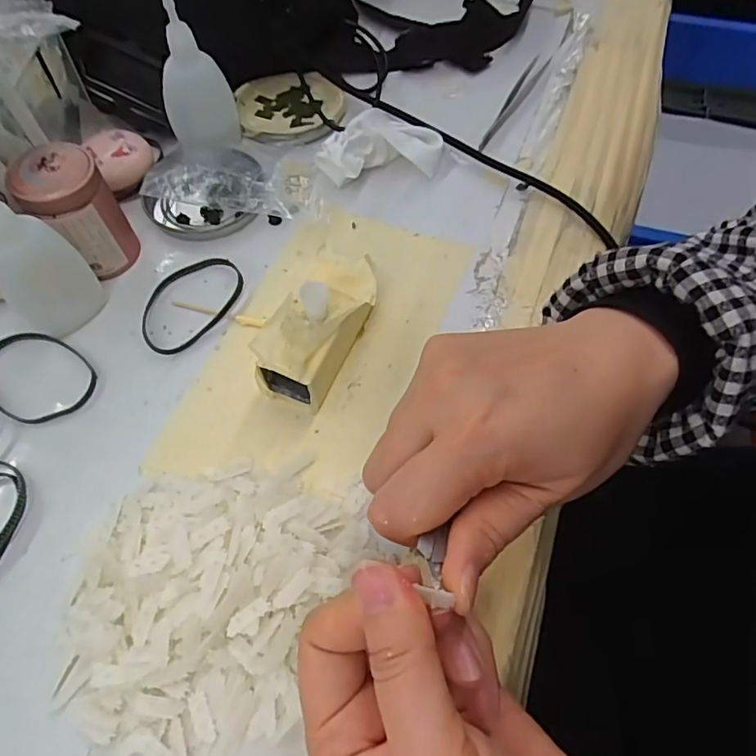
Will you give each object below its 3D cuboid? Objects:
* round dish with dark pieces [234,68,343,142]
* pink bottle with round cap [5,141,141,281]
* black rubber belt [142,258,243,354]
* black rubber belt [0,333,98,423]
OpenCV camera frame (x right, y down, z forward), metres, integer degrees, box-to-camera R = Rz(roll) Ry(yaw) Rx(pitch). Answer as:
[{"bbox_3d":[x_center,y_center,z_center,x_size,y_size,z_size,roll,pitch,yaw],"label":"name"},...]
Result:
[{"bbox_3d":[-0.065,-0.199,0.403,0.075,0.016,0.076,0,61,0],"label":"round dish with dark pieces"},{"bbox_3d":[-0.174,-0.095,0.313,0.046,0.065,0.043,-37,67,-18],"label":"pink bottle with round cap"},{"bbox_3d":[-0.110,-0.046,0.319,0.046,0.007,0.071,38,70,20],"label":"black rubber belt"},{"bbox_3d":[-0.189,-0.003,0.295,0.069,0.006,0.049,38,67,19],"label":"black rubber belt"}]

